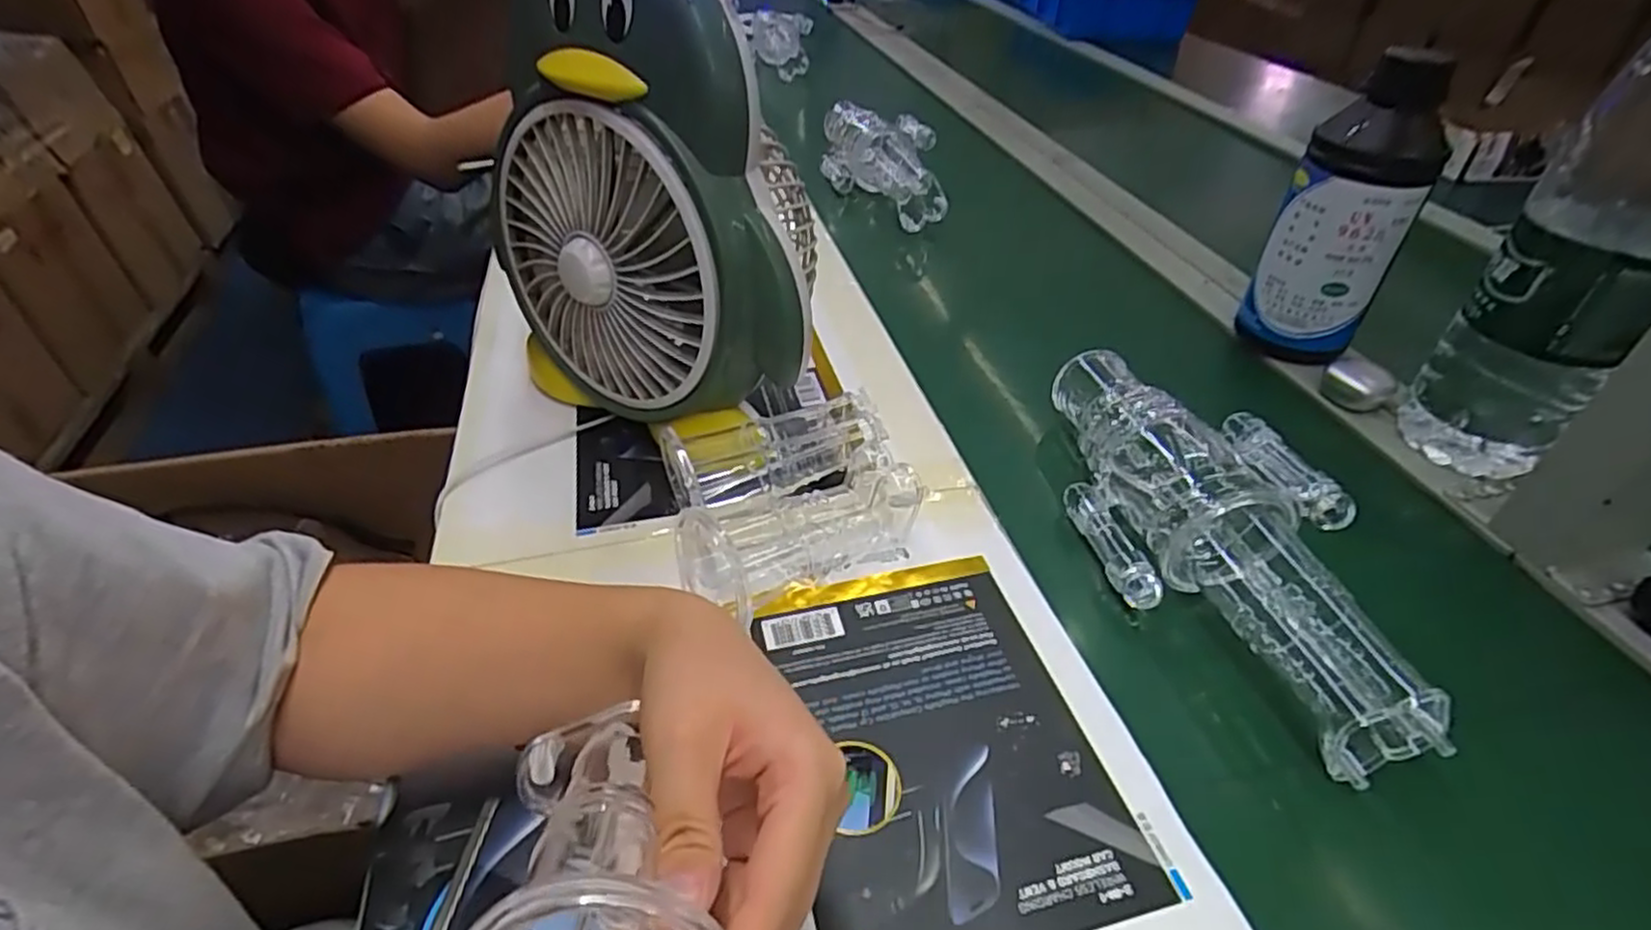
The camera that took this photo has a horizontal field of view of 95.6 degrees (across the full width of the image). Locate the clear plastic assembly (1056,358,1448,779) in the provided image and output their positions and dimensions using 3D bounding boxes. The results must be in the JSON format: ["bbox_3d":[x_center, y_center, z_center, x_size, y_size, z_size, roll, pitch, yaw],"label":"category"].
[{"bbox_3d":[0.221,0.027,0.434,0.117,0.060,0.286,-5,41,-7],"label":"clear plastic assembly"}]

